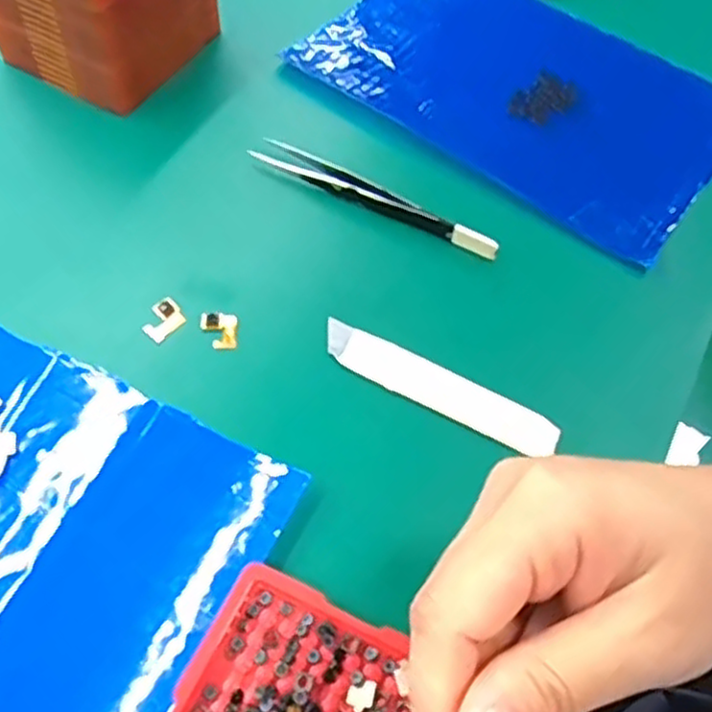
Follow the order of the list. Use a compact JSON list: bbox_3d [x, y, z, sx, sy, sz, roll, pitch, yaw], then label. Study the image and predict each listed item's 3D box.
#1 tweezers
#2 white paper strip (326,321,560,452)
[{"bbox_3d":[0.007,-0.075,0.350,0.128,0.013,0.015,30,63,15],"label":"tweezers"},{"bbox_3d":[0.033,0.013,0.301,0.101,0.004,0.019,26,68,10],"label":"white paper strip"}]

